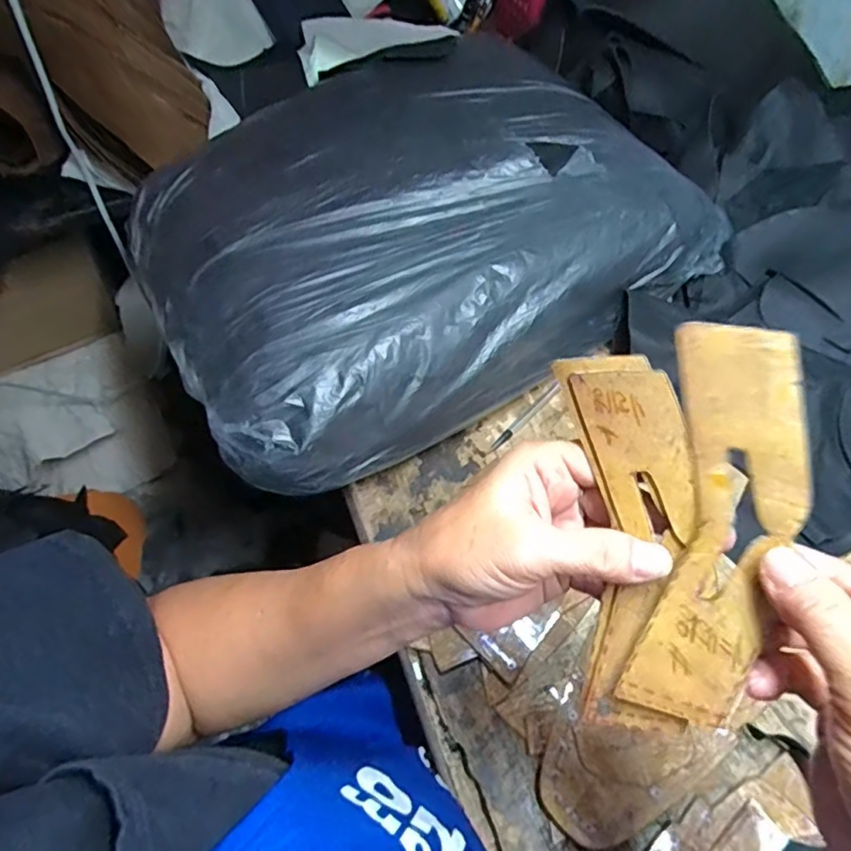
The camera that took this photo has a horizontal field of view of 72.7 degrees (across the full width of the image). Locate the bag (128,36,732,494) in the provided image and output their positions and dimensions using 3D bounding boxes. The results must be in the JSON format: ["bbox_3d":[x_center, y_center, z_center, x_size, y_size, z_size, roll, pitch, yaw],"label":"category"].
[{"bbox_3d":[-0.023,-0.180,0.565,0.476,0.138,0.375,-32,60,-16],"label":"bag"}]

